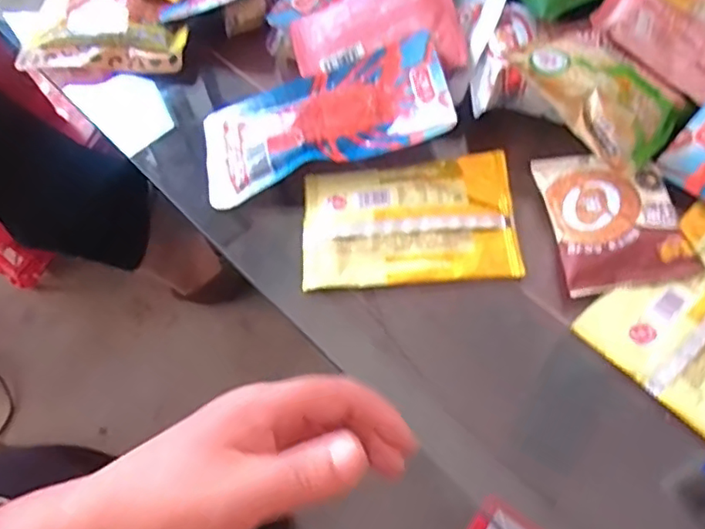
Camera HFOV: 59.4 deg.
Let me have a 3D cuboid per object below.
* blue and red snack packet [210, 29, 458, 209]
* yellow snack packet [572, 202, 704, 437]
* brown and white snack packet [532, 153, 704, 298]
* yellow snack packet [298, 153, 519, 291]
[{"bbox_3d":[-0.025,-0.114,0.491,0.197,0.017,0.098,-17,56,11],"label":"blue and red snack packet"},{"bbox_3d":[0.229,0.030,0.399,0.138,0.013,0.101,-39,62,-19],"label":"yellow snack packet"},{"bbox_3d":[0.181,-0.036,0.432,0.086,0.022,0.110,-7,57,0],"label":"brown and white snack packet"},{"bbox_3d":[0.041,-0.034,0.456,0.151,0.014,0.105,-3,57,3],"label":"yellow snack packet"}]

